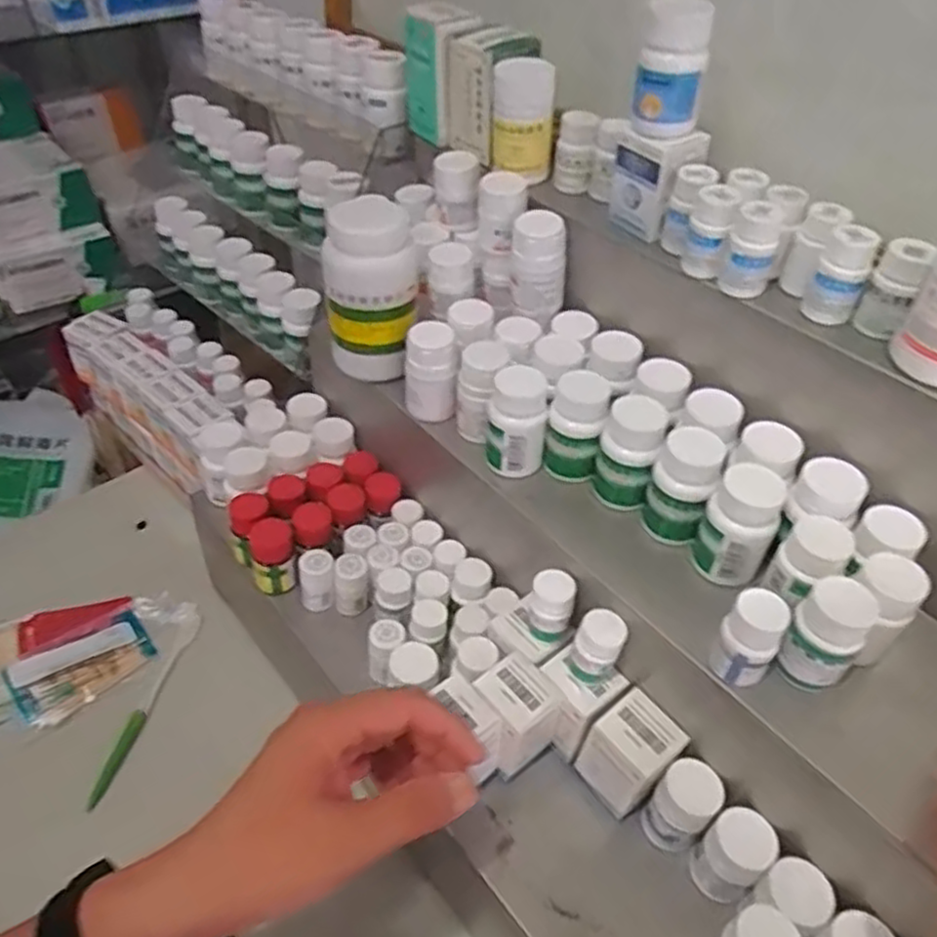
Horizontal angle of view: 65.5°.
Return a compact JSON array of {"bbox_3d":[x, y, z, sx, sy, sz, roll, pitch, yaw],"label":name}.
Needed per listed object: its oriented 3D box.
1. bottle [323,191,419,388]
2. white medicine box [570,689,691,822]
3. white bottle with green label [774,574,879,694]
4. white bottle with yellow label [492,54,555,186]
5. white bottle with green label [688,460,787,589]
[{"bbox_3d":[-0.068,-0.130,0.526,0.062,0.127,0.071,-1,44,-3],"label":"bottle"},{"bbox_3d":[0.098,0.173,0.440,0.043,0.063,0.045,-31,53,-30],"label":"white medicine box"},{"bbox_3d":[0.176,0.084,0.362,0.031,0.062,0.025,33,52,28],"label":"white bottle with green label"},{"bbox_3d":[0.036,-0.229,0.480,0.040,0.065,0.042,2,44,0],"label":"white bottle with yellow label"},{"bbox_3d":[0.152,0.032,0.411,0.037,0.063,0.036,25,48,21],"label":"white bottle with green label"}]

